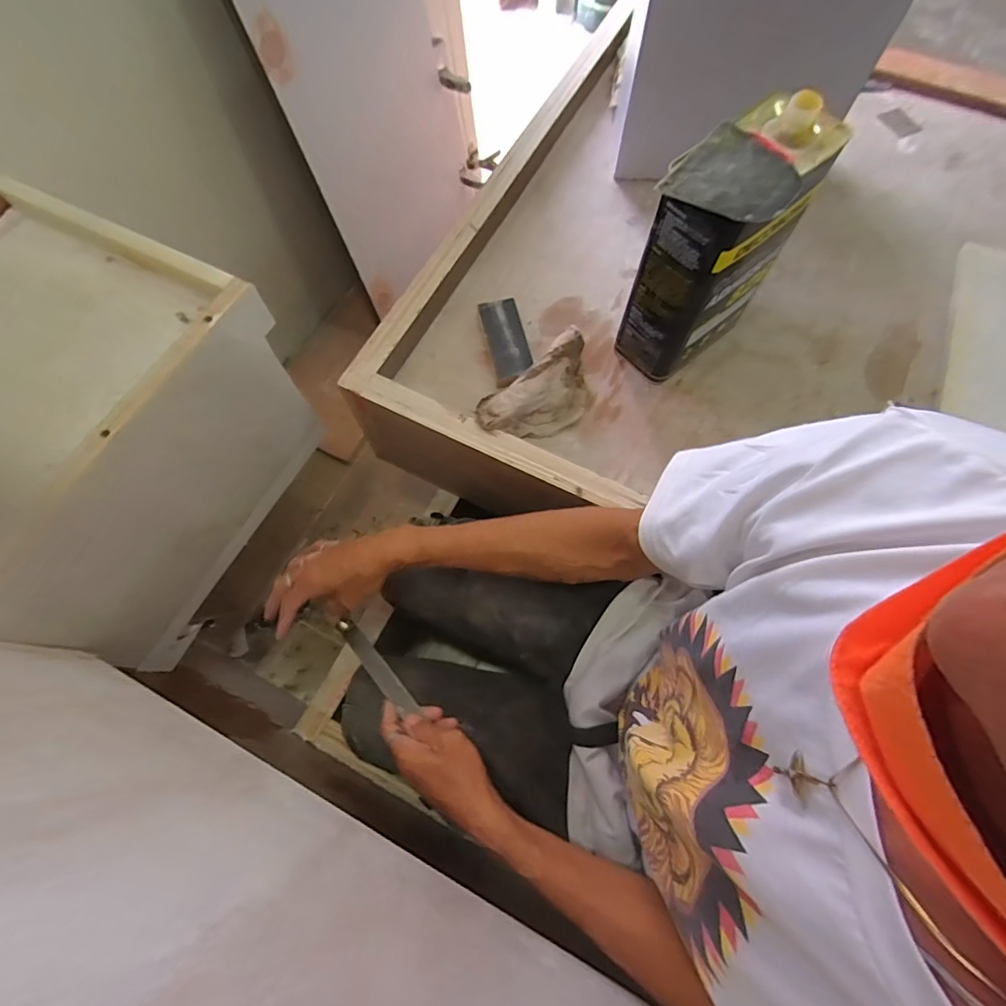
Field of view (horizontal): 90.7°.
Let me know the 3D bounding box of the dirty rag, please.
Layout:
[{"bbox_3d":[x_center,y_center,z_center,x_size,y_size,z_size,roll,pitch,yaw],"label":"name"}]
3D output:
[{"bbox_3d":[0.043,-0.132,0.606,0.168,0.058,0.088,-30,72,-11],"label":"dirty rag"}]

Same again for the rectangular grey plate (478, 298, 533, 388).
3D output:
[{"bbox_3d":[0.005,-0.215,0.651,0.052,0.022,0.127,-12,70,-5],"label":"rectangular grey plate"}]

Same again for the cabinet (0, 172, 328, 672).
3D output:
[{"bbox_3d":[-0.458,-0.084,0.540,0.342,0.228,0.353,27,71,10],"label":"cabinet"}]

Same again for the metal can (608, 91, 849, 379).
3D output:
[{"bbox_3d":[0.228,-0.264,0.554,0.177,0.249,0.095,-42,75,-14],"label":"metal can"}]

